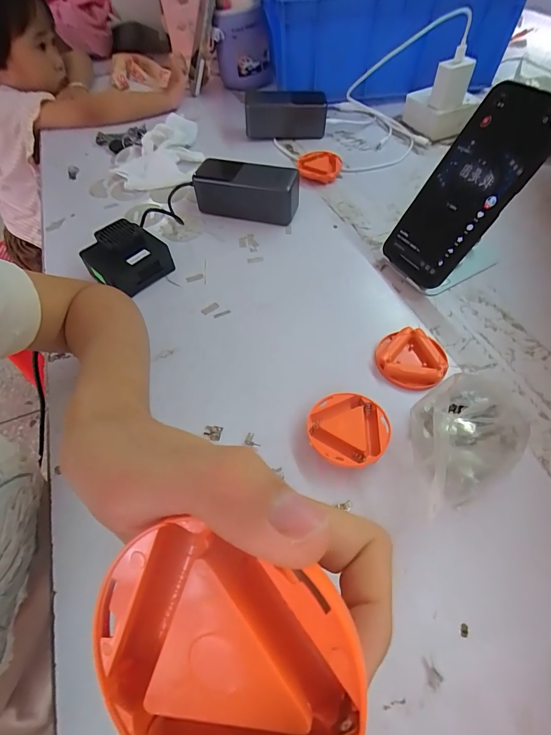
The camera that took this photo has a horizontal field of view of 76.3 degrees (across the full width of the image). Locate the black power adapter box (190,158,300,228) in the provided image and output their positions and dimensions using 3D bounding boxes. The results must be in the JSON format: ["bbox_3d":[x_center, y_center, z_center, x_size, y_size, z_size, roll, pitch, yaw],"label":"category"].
[{"bbox_3d":[-0.036,-0.230,0.458,0.132,0.053,0.060,14,58,12],"label":"black power adapter box"}]

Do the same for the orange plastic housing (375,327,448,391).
[{"bbox_3d":[0.127,-0.008,0.331,0.060,0.015,0.060,12,58,11],"label":"orange plastic housing"}]

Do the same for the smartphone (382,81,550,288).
[{"bbox_3d":[0.183,-0.172,0.342,0.017,0.179,0.083,-2,44,-49],"label":"smartphone"}]

